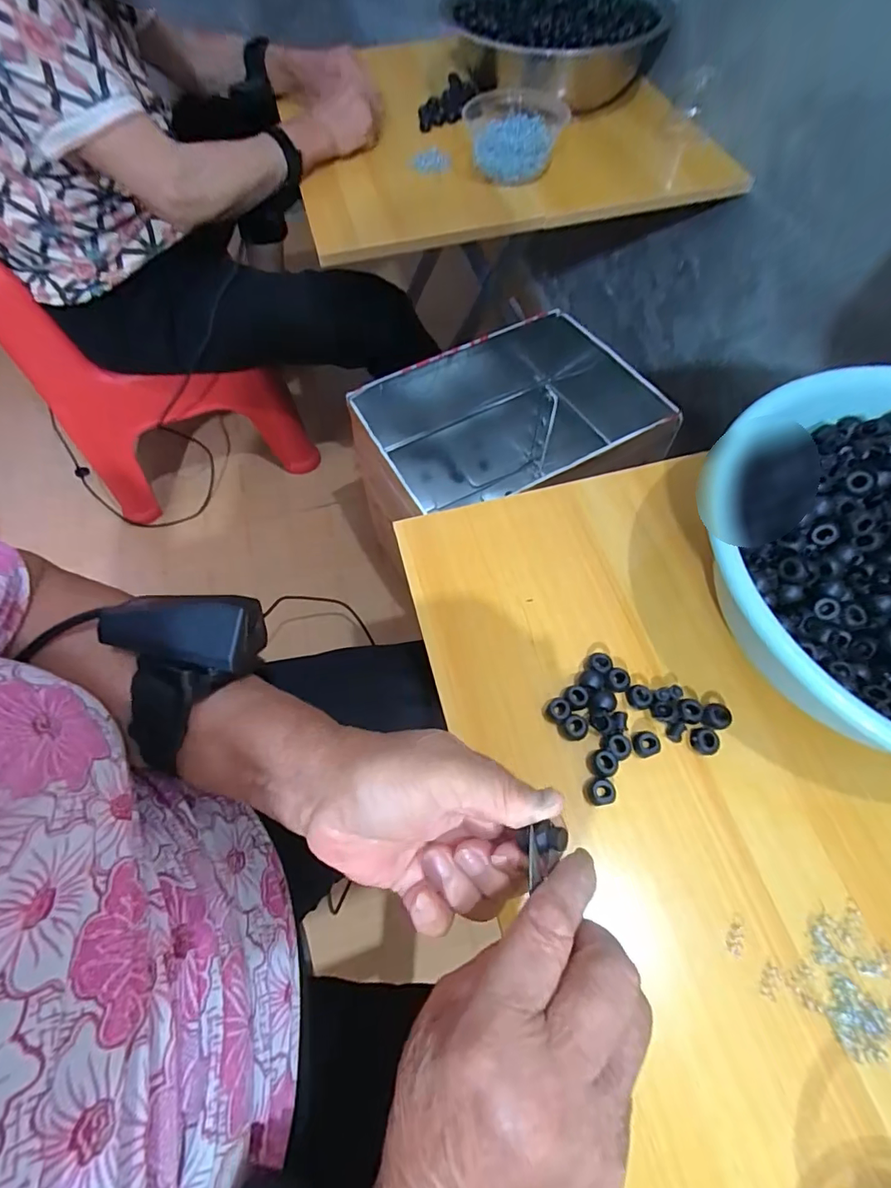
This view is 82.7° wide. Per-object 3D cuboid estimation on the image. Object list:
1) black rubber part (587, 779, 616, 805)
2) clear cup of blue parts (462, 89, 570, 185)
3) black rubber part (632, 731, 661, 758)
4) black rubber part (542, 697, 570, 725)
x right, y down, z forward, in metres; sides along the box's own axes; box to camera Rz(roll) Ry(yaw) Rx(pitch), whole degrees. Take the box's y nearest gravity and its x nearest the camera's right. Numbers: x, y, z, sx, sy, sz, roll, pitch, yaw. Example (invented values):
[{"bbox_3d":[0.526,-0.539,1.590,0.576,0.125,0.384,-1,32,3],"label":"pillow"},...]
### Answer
[{"bbox_3d":[0.102,0.130,0.331,0.016,0.011,0.015,-8,63,-3],"label":"black rubber part"},{"bbox_3d":[0.102,-0.642,0.710,0.140,0.062,0.157,-3,62,0],"label":"clear cup of blue parts"},{"bbox_3d":[0.137,0.102,0.344,0.018,0.009,0.016,-8,63,-3],"label":"black rubber part"},{"bbox_3d":[0.078,0.082,0.355,0.017,0.010,0.017,-1,62,1],"label":"black rubber part"}]

